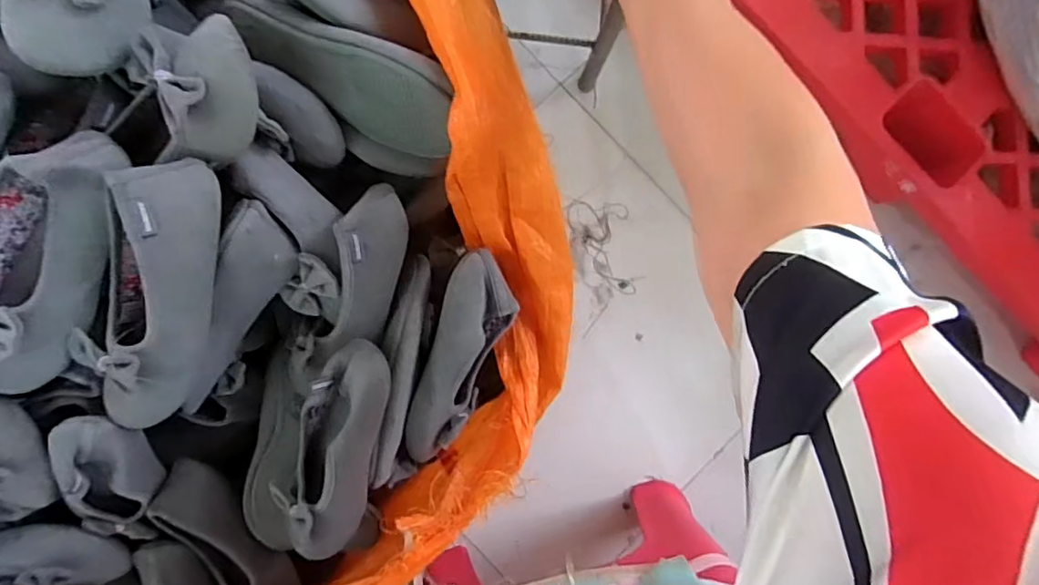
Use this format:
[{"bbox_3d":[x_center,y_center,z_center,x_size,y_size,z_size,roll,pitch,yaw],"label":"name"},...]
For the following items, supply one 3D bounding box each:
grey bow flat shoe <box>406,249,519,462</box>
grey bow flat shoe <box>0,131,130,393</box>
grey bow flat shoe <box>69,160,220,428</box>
[{"bbox_3d":[-0.059,0.070,0.584,0.070,0.076,0.235,18,109,-2],"label":"grey bow flat shoe"},{"bbox_3d":[-0.396,-0.024,0.462,0.099,0.061,0.224,31,103,-1],"label":"grey bow flat shoe"},{"bbox_3d":[-0.313,0.010,0.474,0.090,0.055,0.241,19,105,-2],"label":"grey bow flat shoe"}]

